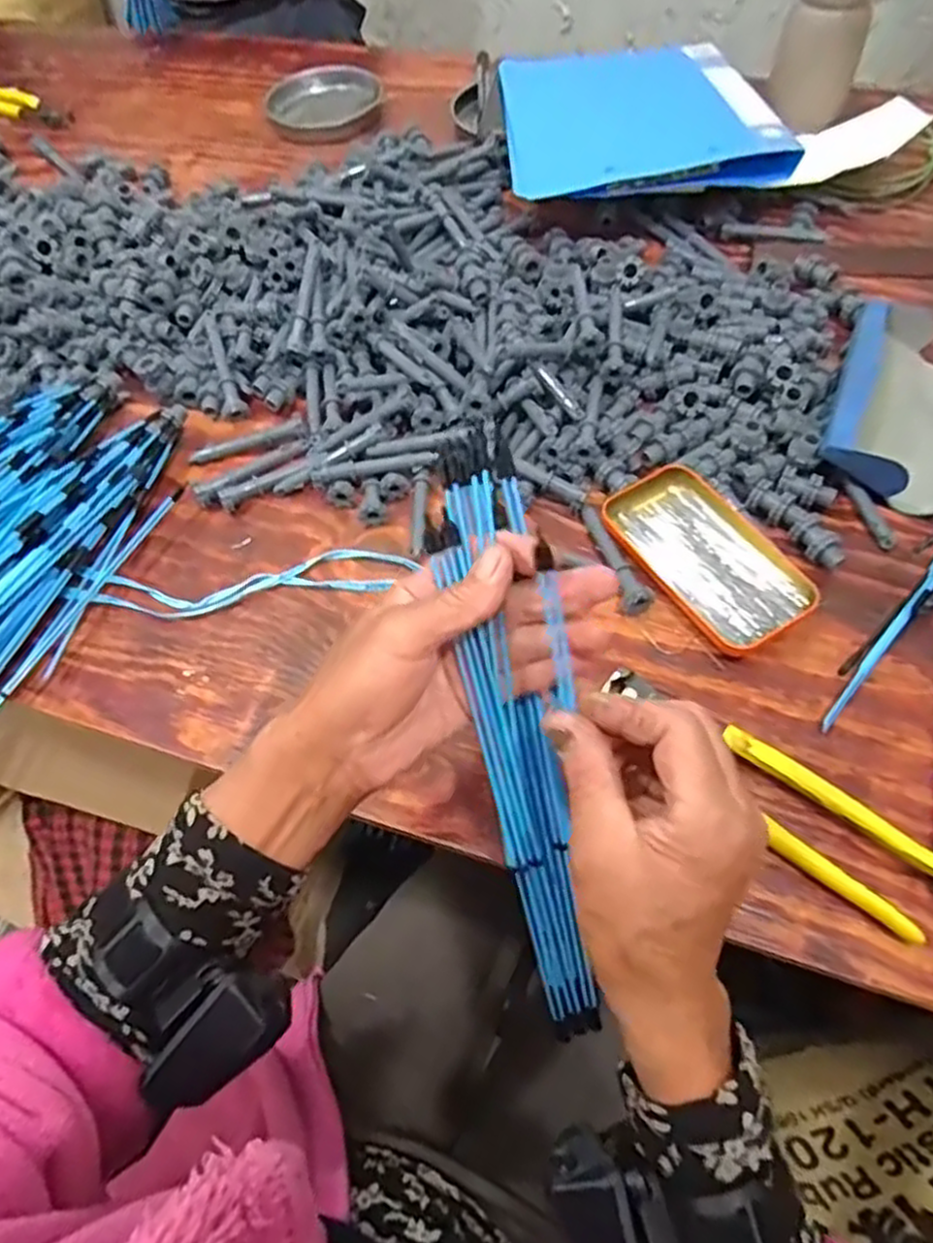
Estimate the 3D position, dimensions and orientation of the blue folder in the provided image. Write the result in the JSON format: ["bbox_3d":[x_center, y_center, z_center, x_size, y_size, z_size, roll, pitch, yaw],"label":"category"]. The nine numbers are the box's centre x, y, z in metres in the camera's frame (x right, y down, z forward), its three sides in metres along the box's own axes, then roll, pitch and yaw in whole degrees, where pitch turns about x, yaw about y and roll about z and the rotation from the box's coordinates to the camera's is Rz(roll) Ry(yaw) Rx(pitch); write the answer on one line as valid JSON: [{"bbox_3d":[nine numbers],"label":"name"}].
[{"bbox_3d":[0.160,-0.505,0.746,0.241,0.055,0.313,-3,59,2],"label":"blue folder"}]

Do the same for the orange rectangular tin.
[{"bbox_3d":[0.163,-0.045,0.513,0.080,0.021,0.143,-32,62,-14],"label":"orange rectangular tin"}]

